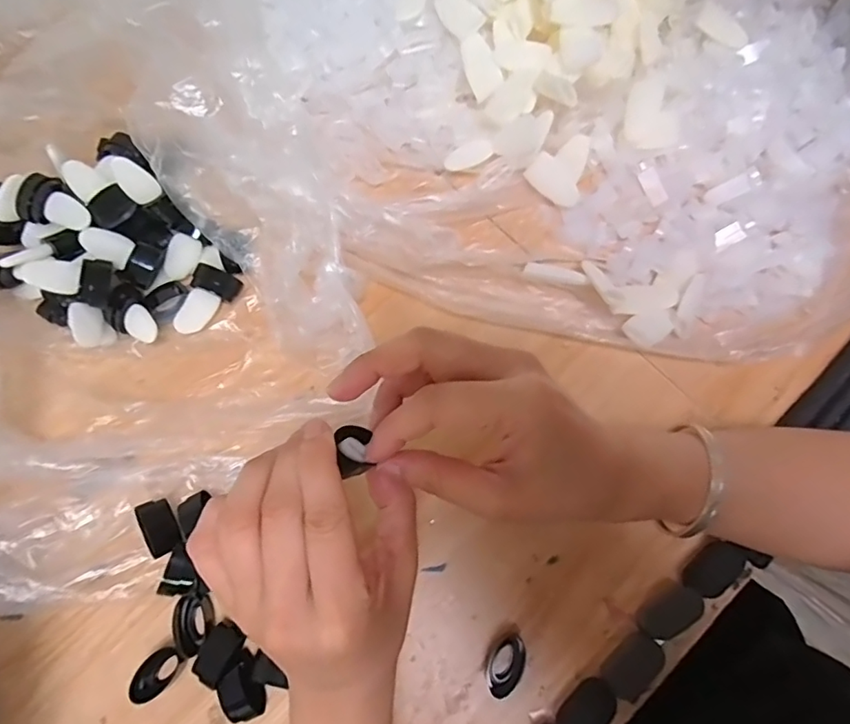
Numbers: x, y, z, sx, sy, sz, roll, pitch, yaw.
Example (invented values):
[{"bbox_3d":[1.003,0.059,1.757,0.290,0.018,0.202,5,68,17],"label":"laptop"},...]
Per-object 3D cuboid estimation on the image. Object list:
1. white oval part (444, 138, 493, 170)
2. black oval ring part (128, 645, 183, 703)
[{"bbox_3d":[0.033,-0.156,0.395,0.036,0.006,0.016,-22,74,-6],"label":"white oval part"},{"bbox_3d":[-0.160,0.185,0.309,0.026,0.015,0.020,-36,76,-10],"label":"black oval ring part"}]

